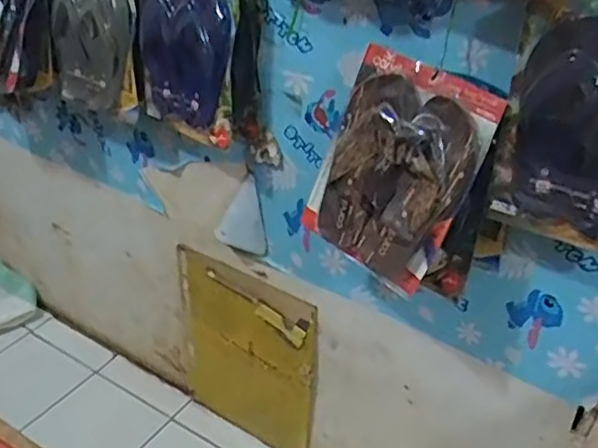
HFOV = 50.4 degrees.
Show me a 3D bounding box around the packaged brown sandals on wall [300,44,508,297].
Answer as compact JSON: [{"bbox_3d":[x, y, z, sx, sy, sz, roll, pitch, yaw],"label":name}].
[{"bbox_3d":[0.134,-0.082,0.944,0.231,0.304,0.051,34,24,28],"label":"packaged brown sandals on wall"}]

